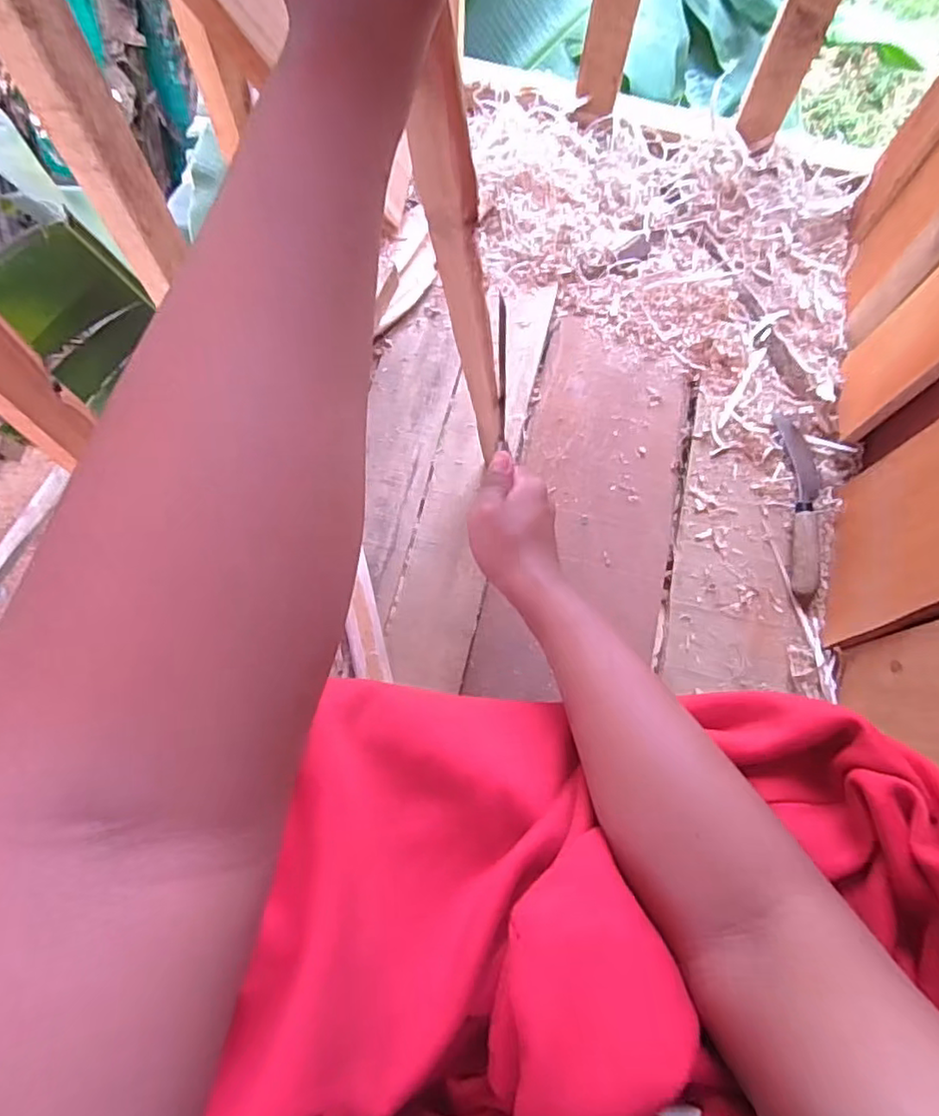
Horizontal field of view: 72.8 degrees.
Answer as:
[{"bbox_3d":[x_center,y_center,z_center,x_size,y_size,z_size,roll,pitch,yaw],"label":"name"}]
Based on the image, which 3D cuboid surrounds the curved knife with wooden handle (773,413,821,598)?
[{"bbox_3d":[0.349,-0.059,0.667,0.040,0.018,0.207,2,70,-1],"label":"curved knife with wooden handle"}]

